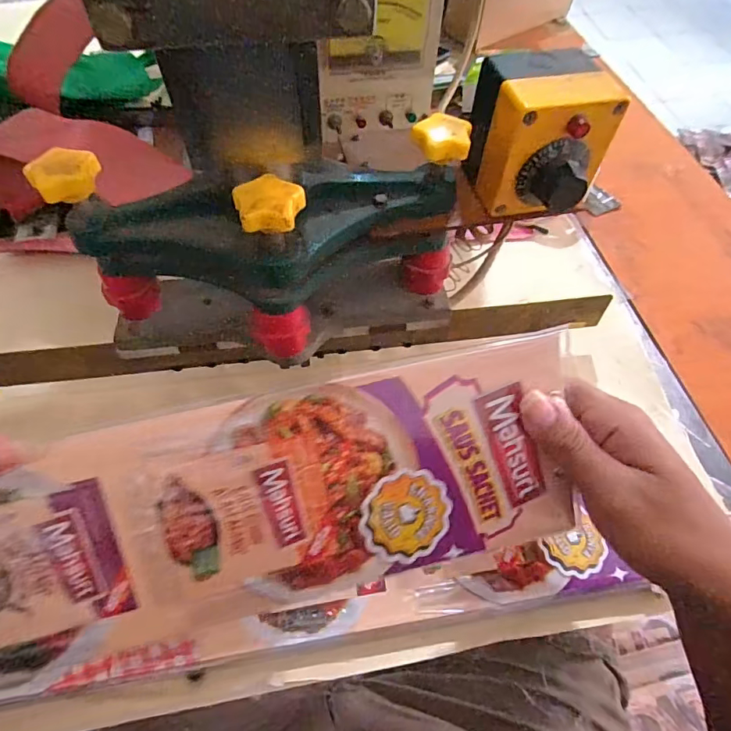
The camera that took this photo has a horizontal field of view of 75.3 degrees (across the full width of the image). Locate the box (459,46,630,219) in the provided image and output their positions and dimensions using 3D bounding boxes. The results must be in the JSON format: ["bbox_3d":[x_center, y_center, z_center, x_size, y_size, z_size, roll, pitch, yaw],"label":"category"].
[{"bbox_3d":[0.112,-0.146,0.306,0.078,0.070,0.083,-8,59,-6],"label":"box"}]

